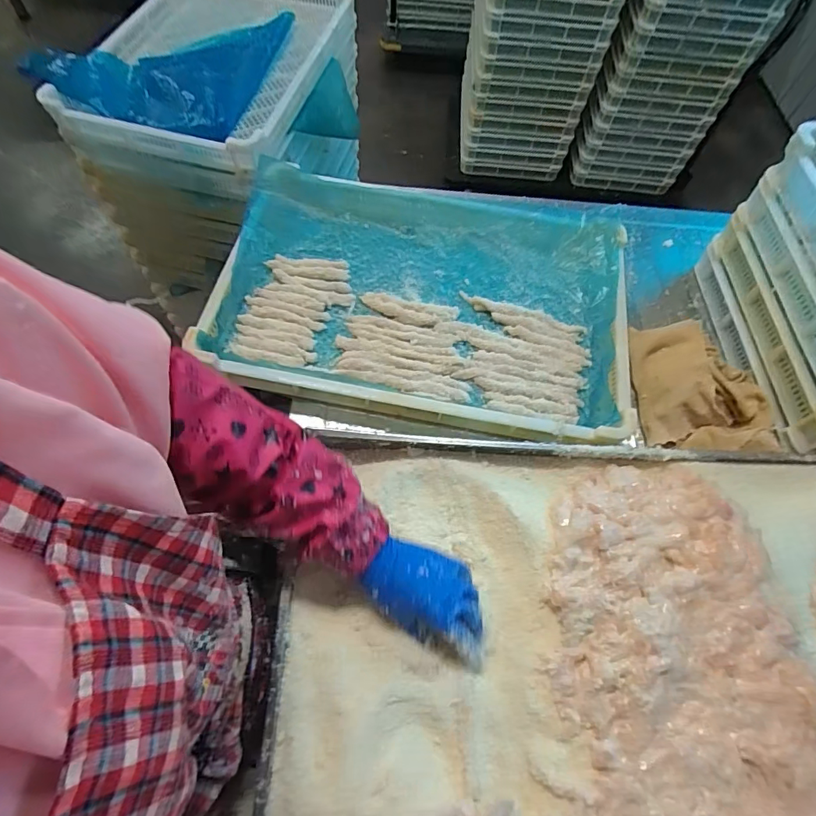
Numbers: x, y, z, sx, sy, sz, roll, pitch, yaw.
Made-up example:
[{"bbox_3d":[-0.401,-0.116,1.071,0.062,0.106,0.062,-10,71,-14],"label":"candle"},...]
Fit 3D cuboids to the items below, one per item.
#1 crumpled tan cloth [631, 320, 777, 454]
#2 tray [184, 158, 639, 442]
[{"bbox_3d":[0.404,-0.028,0.630,0.158,0.066,0.205,3,64,-2],"label":"crumpled tan cloth"},{"bbox_3d":[0.025,-0.174,0.695,0.593,0.058,0.411,11,61,4],"label":"tray"}]

